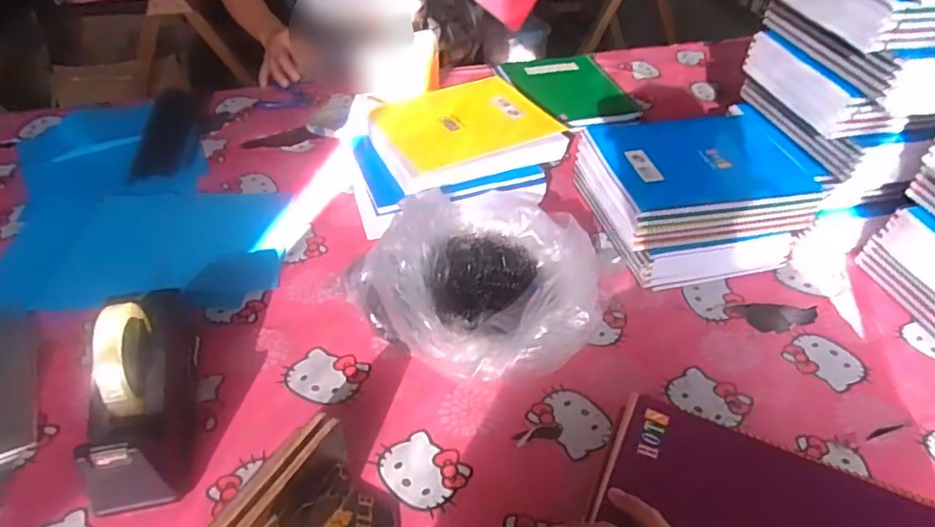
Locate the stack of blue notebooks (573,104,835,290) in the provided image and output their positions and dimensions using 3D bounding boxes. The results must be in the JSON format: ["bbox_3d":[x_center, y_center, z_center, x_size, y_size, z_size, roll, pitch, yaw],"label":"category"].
[{"bbox_3d":[0.313,-0.100,0.841,0.276,0.118,0.226,-10,43,-12],"label":"stack of blue notebooks"}]

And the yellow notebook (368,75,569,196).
[{"bbox_3d":[-0.007,-0.206,0.916,0.268,0.031,0.215,-18,46,-20],"label":"yellow notebook"}]

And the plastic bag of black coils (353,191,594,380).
[{"bbox_3d":[0.023,0.020,0.720,0.252,0.094,0.262,-32,52,-31],"label":"plastic bag of black coils"}]

